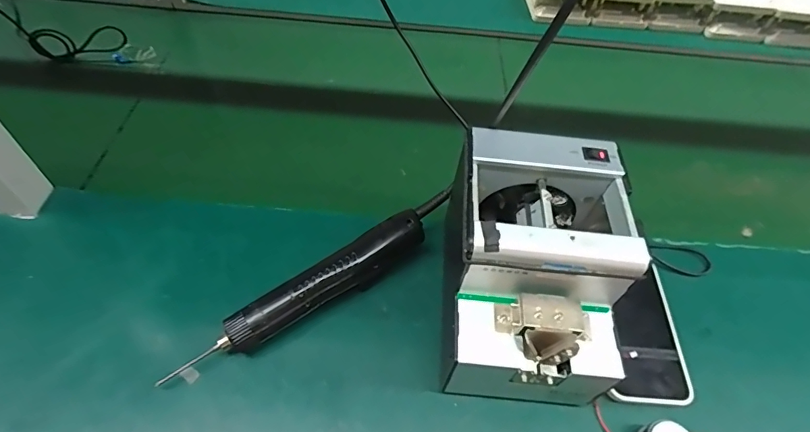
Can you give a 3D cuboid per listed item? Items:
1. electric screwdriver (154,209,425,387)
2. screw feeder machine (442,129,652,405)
[{"bbox_3d":[-0.087,0.071,0.409,0.245,0.047,0.033,-29,59,-23],"label":"electric screwdriver"},{"bbox_3d":[0.105,0.047,0.379,0.124,0.151,0.170,5,52,-1],"label":"screw feeder machine"}]

